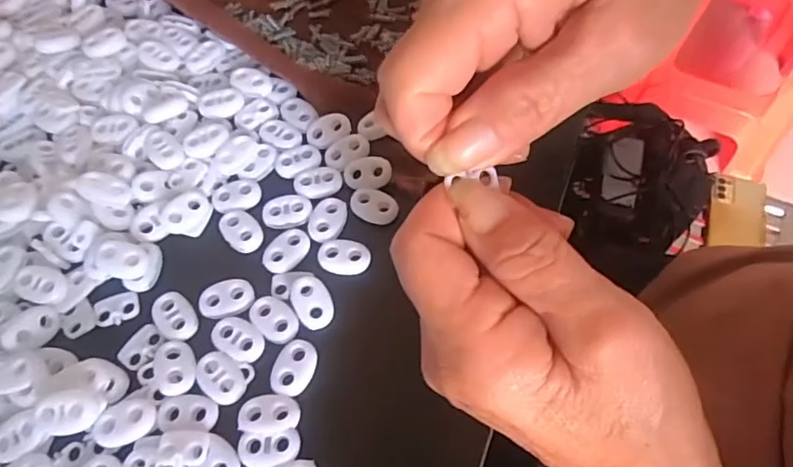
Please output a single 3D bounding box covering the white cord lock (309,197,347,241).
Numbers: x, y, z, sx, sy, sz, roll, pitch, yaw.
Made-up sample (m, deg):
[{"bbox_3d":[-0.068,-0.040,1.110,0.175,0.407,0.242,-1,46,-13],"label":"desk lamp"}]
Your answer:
[{"bbox_3d":[-0.032,-0.008,0.244,0.015,0.004,0.022,10,62,6],"label":"white cord lock"}]

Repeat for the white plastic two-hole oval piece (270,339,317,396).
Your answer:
[{"bbox_3d":[-0.040,0.052,0.213,0.015,0.004,0.022,14,63,8],"label":"white plastic two-hole oval piece"}]

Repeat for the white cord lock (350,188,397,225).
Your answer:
[{"bbox_3d":[-0.010,-0.013,0.247,0.022,0.004,0.015,12,62,7],"label":"white cord lock"}]

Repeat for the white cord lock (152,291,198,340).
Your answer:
[{"bbox_3d":[-0.093,0.034,0.225,0.015,0.004,0.023,-38,68,-18],"label":"white cord lock"}]

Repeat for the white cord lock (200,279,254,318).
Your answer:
[{"bbox_3d":[-0.071,0.027,0.227,0.022,0.004,0.015,-20,63,-10],"label":"white cord lock"}]

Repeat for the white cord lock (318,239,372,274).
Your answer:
[{"bbox_3d":[-0.023,0.010,0.236,0.023,0.004,0.015,5,62,3],"label":"white cord lock"}]

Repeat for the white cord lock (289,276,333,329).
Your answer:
[{"bbox_3d":[-0.035,0.028,0.226,0.015,0.004,0.022,-31,66,-15],"label":"white cord lock"}]

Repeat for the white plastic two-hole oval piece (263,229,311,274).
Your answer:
[{"bbox_3d":[-0.048,0.006,0.237,0.015,0.004,0.023,41,69,20],"label":"white plastic two-hole oval piece"}]

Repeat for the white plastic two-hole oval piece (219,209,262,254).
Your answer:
[{"bbox_3d":[-0.070,-0.002,0.243,0.016,0.004,0.024,-40,68,-19],"label":"white plastic two-hole oval piece"}]

